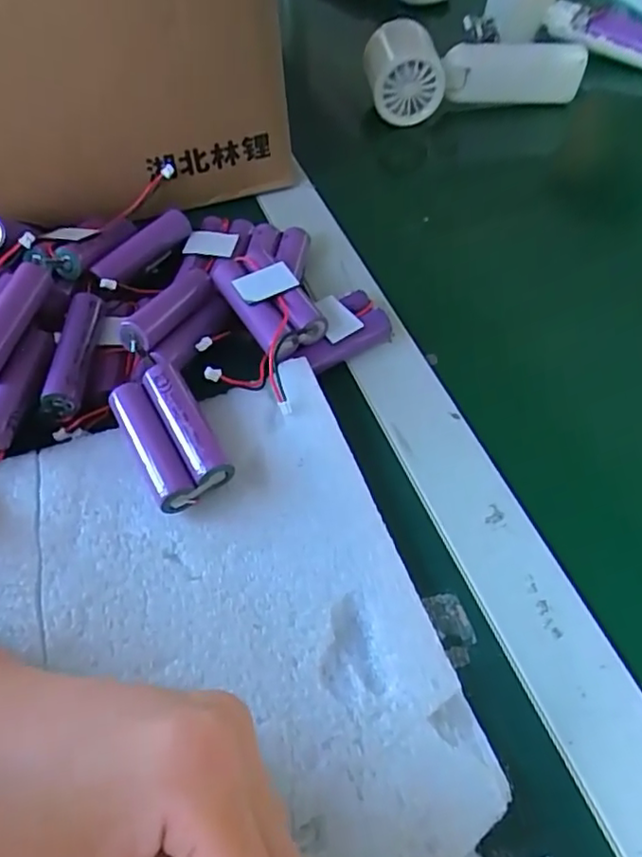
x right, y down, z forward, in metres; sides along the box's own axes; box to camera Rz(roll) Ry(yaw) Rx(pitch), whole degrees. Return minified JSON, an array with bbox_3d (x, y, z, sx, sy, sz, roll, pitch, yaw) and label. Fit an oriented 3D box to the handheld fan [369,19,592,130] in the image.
[{"bbox_3d":[0.118,-0.286,0.484,0.165,0.057,0.050,-11,56,-5],"label":"handheld fan"}]

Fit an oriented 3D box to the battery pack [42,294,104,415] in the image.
[{"bbox_3d":[-0.125,-0.038,0.311,0.020,0.022,0.064,-1,55,1],"label":"battery pack"}]

